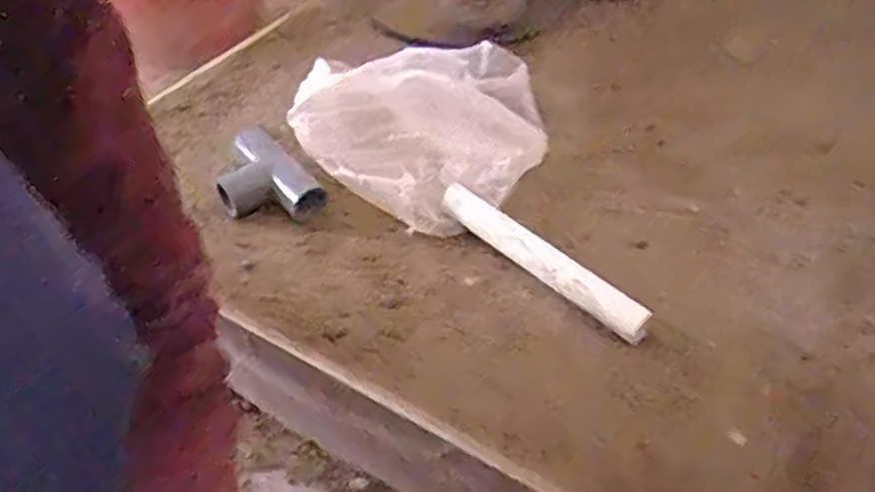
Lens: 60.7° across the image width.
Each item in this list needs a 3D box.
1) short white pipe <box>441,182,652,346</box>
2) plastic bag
[{"bbox_3d":[0.064,0.009,0.480,0.158,0.025,0.018,36,53,28],"label":"short white pipe"},{"bbox_3d":[0.000,-0.094,0.555,0.182,0.069,0.161,-29,54,-29],"label":"plastic bag"}]

